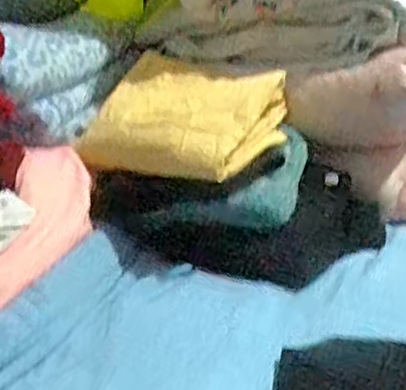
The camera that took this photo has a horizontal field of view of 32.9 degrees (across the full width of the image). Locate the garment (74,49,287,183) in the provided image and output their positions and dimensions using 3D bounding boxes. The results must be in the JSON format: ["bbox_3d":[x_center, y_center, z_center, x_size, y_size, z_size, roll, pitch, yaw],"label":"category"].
[{"bbox_3d":[-0.031,-0.103,0.880,0.252,0.068,0.201,14,35,33],"label":"garment"}]

